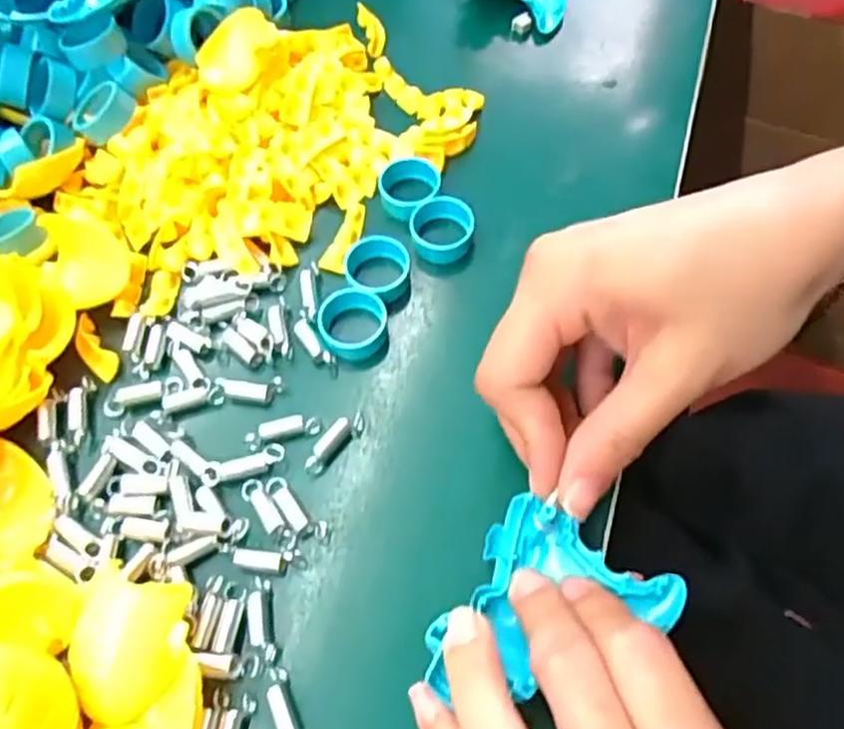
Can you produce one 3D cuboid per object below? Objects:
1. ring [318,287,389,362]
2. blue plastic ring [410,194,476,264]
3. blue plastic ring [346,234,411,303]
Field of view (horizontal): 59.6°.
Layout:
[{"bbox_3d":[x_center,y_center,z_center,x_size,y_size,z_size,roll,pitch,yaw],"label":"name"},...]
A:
[{"bbox_3d":[-0.027,-0.015,0.281,0.024,0.013,0.024,-1,64,3],"label":"ring"},{"bbox_3d":[0.009,-0.056,0.299,0.026,0.012,0.023,-11,64,-2],"label":"blue plastic ring"},{"bbox_3d":[-0.018,-0.037,0.291,0.026,0.013,0.028,-1,64,3],"label":"blue plastic ring"}]

